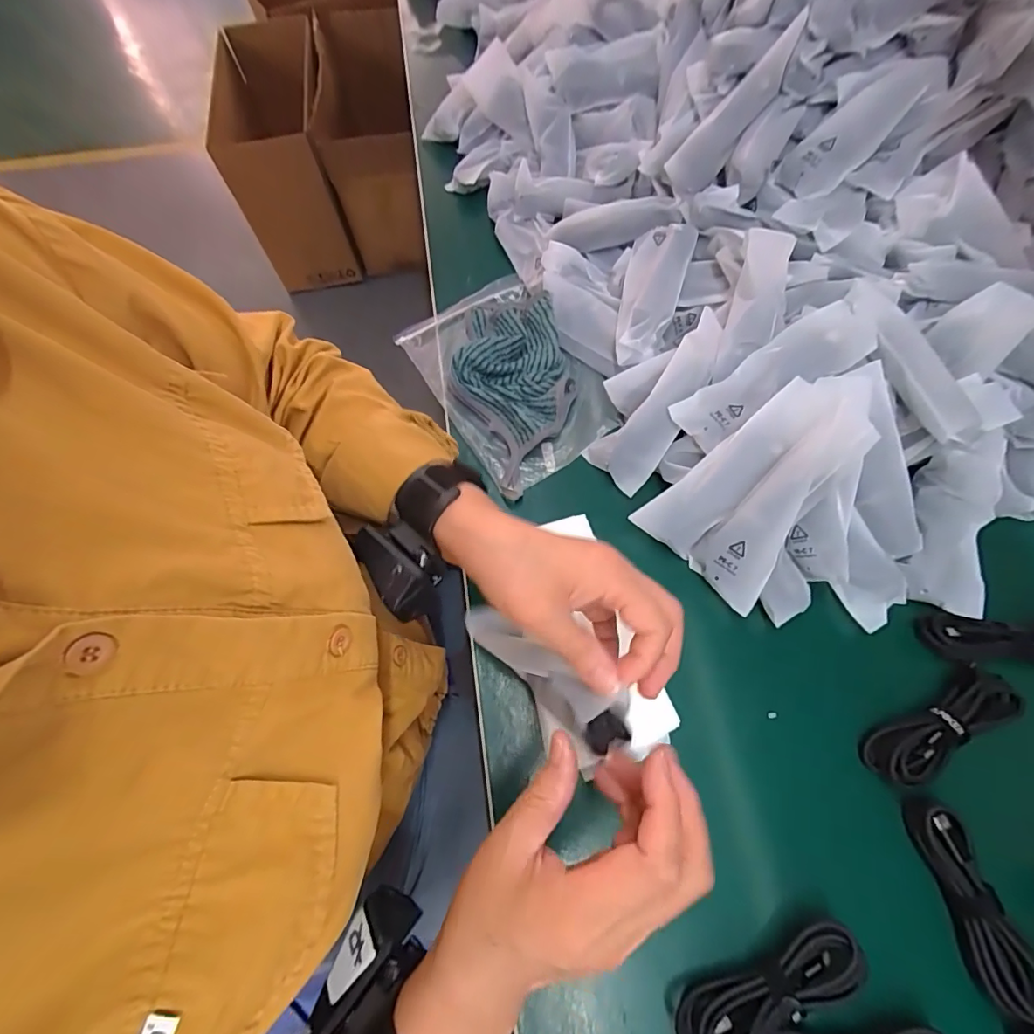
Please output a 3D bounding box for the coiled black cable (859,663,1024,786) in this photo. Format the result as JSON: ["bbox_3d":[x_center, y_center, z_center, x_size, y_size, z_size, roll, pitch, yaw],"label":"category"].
[{"bbox_3d":[0.289,0.141,0.333,0.110,0.019,0.034,-29,70,-10],"label":"coiled black cable"}]

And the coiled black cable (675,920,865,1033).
[{"bbox_3d":[0.144,0.271,0.277,0.111,0.021,0.031,-23,69,-8],"label":"coiled black cable"}]

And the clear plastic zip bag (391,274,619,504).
[{"bbox_3d":[-0.009,-0.137,0.456,0.143,0.032,0.217,-29,70,-10],"label":"clear plastic zip bag"}]

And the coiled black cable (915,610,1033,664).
[{"bbox_3d":[0.354,0.089,0.351,0.107,0.023,0.034,7,68,4],"label":"coiled black cable"}]

